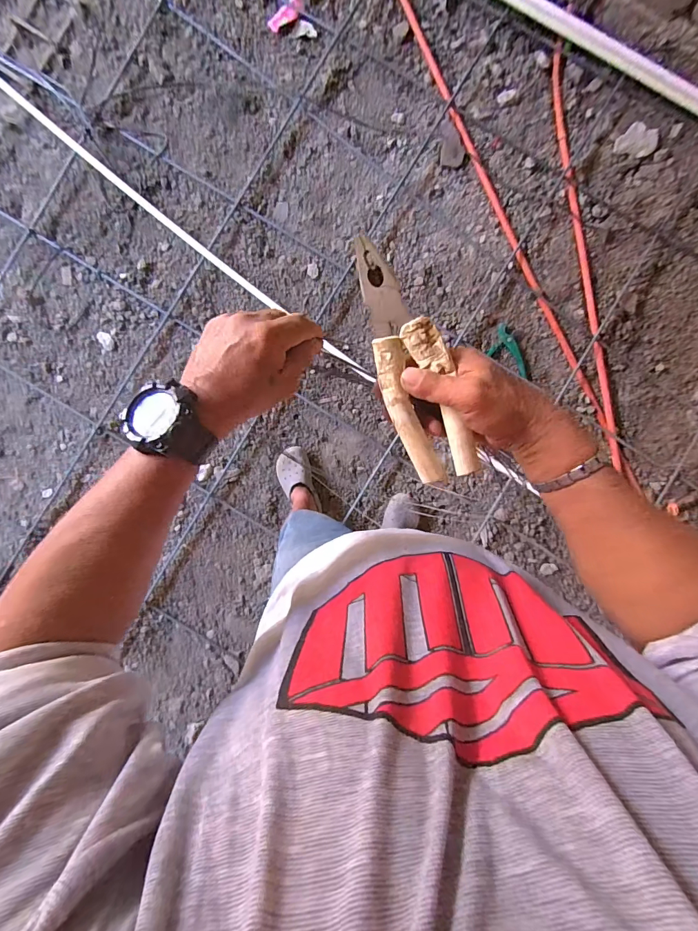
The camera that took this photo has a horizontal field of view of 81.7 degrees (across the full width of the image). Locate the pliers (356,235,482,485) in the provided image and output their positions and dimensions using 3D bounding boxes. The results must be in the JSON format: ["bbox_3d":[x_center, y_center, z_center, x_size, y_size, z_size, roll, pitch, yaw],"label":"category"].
[{"bbox_3d":[0.051,-0.078,0.326,0.053,0.021,0.196,-23,101,-1],"label":"pliers"}]

